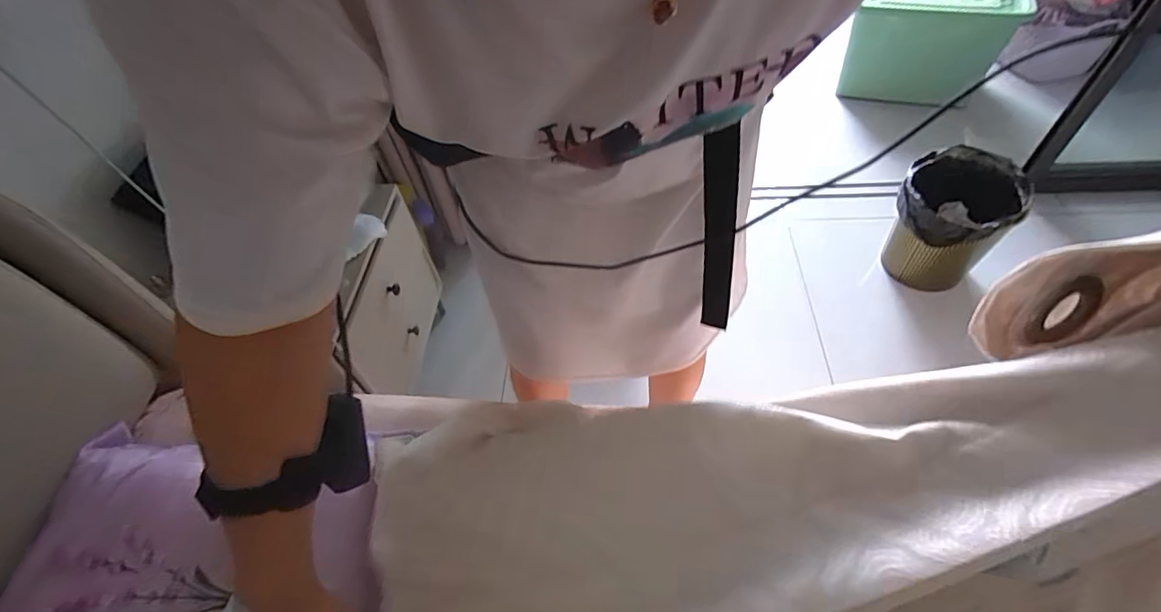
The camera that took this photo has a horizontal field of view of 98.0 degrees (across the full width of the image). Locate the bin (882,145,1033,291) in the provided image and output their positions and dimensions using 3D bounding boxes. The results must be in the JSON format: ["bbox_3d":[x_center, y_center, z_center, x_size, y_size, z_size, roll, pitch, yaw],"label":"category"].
[{"bbox_3d":[0.912,-0.201,1.279,0.250,0.260,0.293,36,63,29],"label":"bin"}]

